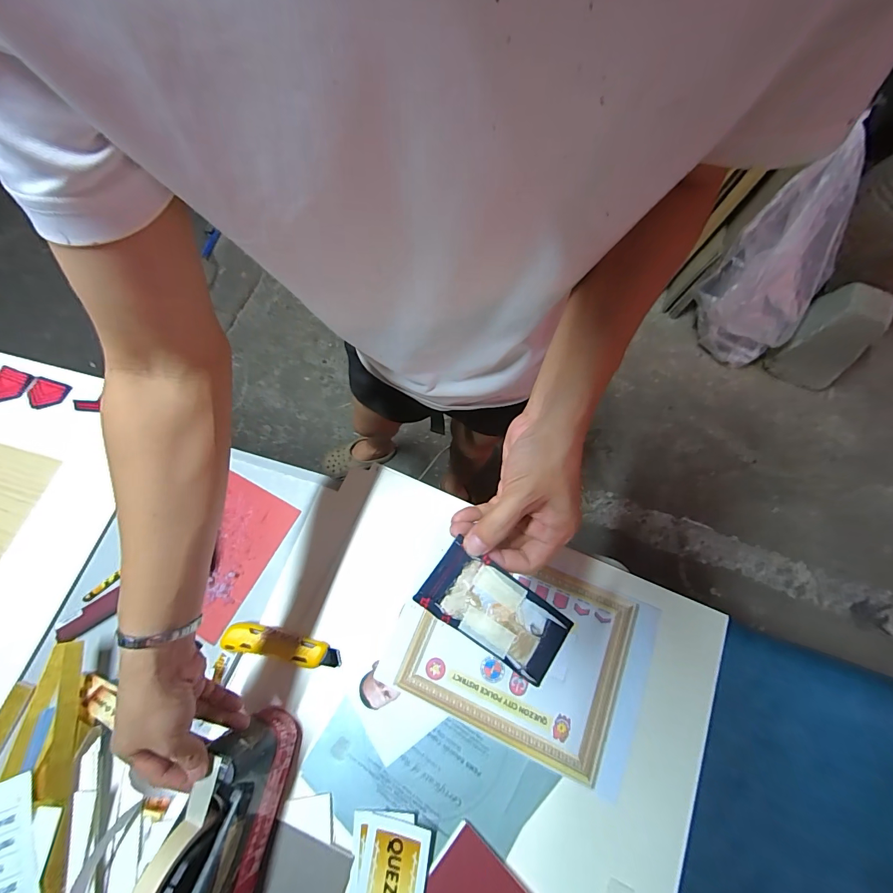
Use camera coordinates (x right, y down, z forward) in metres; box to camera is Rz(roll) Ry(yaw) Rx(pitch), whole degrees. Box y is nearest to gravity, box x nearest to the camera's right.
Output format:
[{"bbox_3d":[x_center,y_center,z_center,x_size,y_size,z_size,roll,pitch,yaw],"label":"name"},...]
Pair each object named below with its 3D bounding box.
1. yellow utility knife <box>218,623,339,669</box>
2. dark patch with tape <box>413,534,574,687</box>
[{"bbox_3d":[-0.205,0.248,0.498,0.145,0.016,0.034,9,69,5],"label":"yellow utility knife"},{"bbox_3d":[0.033,0.114,0.281,0.100,0.005,0.051,30,72,15],"label":"dark patch with tape"}]

